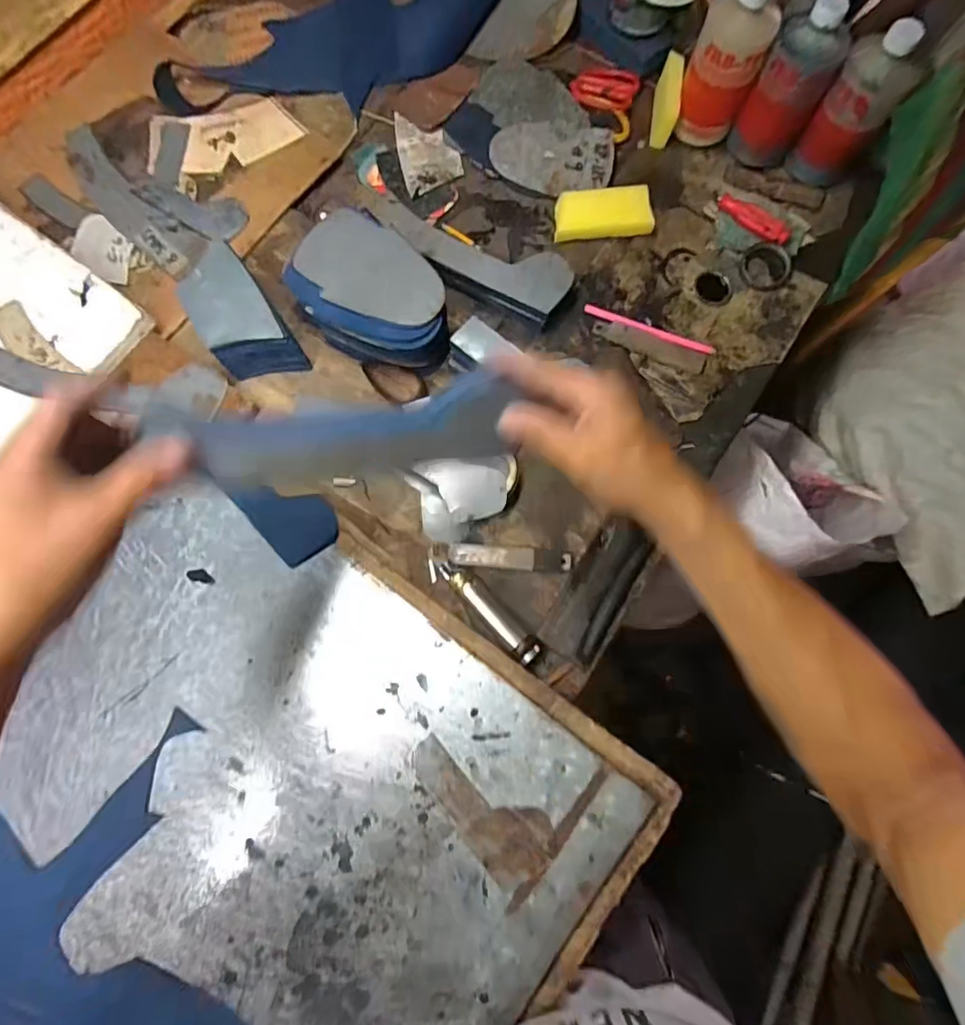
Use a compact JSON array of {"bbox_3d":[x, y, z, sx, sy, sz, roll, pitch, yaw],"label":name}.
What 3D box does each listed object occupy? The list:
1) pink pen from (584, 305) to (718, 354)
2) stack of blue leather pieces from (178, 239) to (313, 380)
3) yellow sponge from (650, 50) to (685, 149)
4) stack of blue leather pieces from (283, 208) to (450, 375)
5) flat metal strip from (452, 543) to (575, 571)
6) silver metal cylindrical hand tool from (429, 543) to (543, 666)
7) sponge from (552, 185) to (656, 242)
[{"bbox_3d":[0.191,-0.207,0.600,0.152,0.012,0.011,21,80,1],"label":"pink pen"},{"bbox_3d":[-0.257,-0.200,0.545,0.077,0.054,0.134,-34,80,-11],"label":"stack of blue leather pieces"},{"bbox_3d":[0.225,-0.501,0.639,0.022,0.052,0.091,9,80,-1],"label":"yellow sponge"},{"bbox_3d":[-0.106,-0.220,0.541,0.168,0.073,0.114,28,76,3],"label":"stack of blue leather pieces"},{"bbox_3d":[0.027,0.045,0.520,0.119,0.007,0.023,4,80,-2],"label":"flat metal strip"},{"bbox_3d":[-0.002,0.088,0.502,0.030,0.024,0.143,-42,80,-11],"label":"silver metal cylindrical hand tool"},{"bbox_3d":[0.144,-0.359,0.628,0.113,0.023,0.060,-2,81,-3],"label":"sponge"}]

